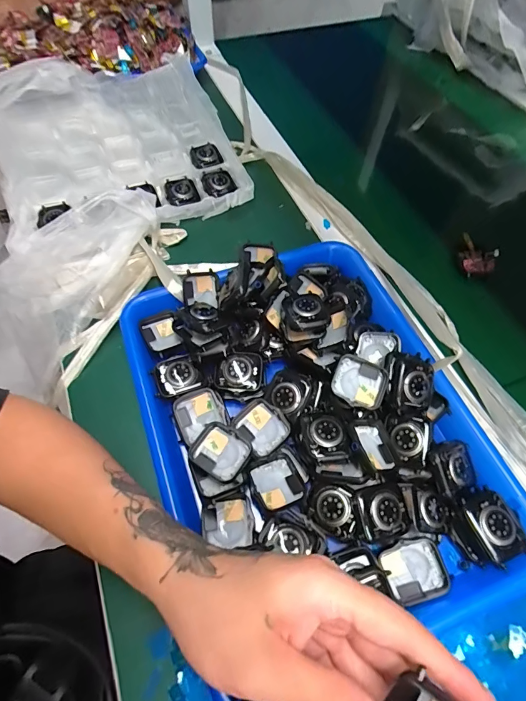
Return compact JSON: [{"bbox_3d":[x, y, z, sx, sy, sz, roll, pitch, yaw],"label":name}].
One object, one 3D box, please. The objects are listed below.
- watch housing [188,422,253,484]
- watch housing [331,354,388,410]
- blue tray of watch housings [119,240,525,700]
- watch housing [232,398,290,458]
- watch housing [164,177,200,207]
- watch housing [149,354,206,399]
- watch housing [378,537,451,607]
[{"bbox_3d":[-0.031,0.078,0.300,0.043,0.008,0.036,29,63,16],"label":"watch housing"},{"bbox_3d":[0.078,0.026,0.314,0.043,0.008,0.038,20,76,-2],"label":"watch housing"},{"bbox_3d":[0.036,0.051,0.320,0.248,0.059,0.329,-20,61,-12],"label":"blue tray of watch housings"},{"bbox_3d":[-0.001,0.062,0.314,0.035,0.014,0.039,-34,65,-19],"label":"watch housing"},{"bbox_3d":[-0.101,-0.197,0.481,0.038,0.008,0.048,-19,61,-11],"label":"watch housing"},{"bbox_3d":[-0.074,0.020,0.334,0.041,0.008,0.035,-21,62,-13],"label":"watch housing"},{"bbox_3d":[0.106,0.155,0.273,0.041,0.007,0.038,-23,70,9],"label":"watch housing"}]

